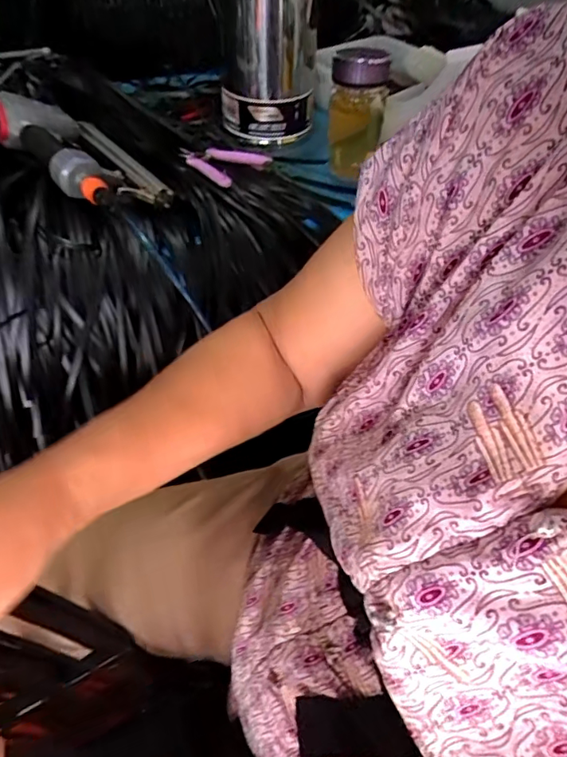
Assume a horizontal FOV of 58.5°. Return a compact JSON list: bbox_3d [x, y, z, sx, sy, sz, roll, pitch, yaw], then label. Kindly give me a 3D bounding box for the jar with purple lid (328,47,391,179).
[{"bbox_3d":[0.102,-0.375,0.716,0.074,0.161,0.066,5,50,2],"label":"jar with purple lid"}]

